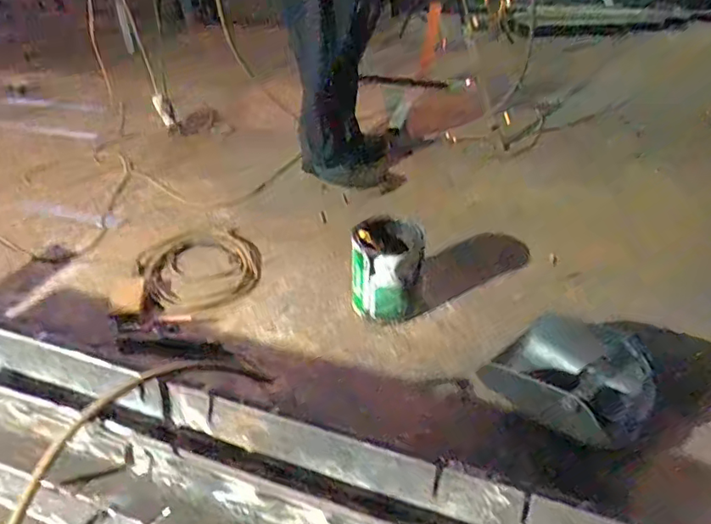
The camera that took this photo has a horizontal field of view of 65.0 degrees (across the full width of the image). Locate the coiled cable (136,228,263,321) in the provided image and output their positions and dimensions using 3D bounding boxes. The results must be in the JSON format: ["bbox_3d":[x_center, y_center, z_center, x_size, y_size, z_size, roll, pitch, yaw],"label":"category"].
[{"bbox_3d":[-0.406,0.005,1.463,0.318,0.039,0.335,-14,39,-22],"label":"coiled cable"}]

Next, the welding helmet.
[{"bbox_3d":[0.401,0.236,1.071,0.290,0.207,0.213,28,43,31],"label":"welding helmet"}]

